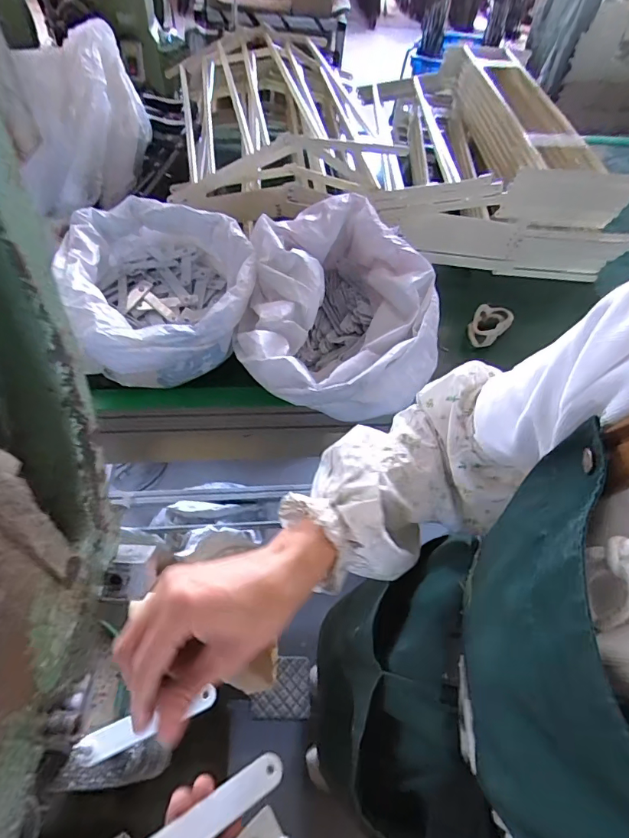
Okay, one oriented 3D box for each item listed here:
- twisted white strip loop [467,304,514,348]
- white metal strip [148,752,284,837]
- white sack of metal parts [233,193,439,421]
[{"bbox_3d":[0.329,-0.177,0.861,0.066,0.042,0.091,30,56,16],"label":"twisted white strip loop"},{"bbox_3d":[-0.063,0.248,0.286,0.099,0.005,0.022,-14,54,-37],"label":"white metal strip"},{"bbox_3d":[0.037,-0.173,0.729,0.293,0.167,0.377,2,53,-3],"label":"white sack of metal parts"}]

